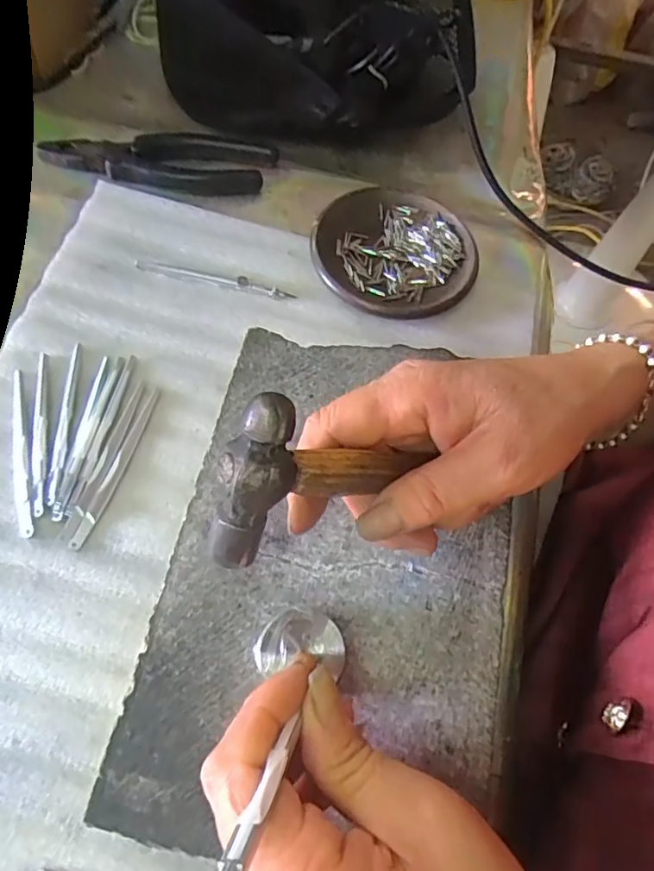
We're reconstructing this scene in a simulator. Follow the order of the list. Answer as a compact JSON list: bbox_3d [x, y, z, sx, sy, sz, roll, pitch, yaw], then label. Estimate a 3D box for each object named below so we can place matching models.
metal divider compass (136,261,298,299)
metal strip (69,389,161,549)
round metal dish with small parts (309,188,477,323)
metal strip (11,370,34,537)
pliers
[{"bbox_3d":[-0.077,-0.107,0.372,0.107,0.007,0.010,15,65,1],"label":"metal divider compass"},{"bbox_3d":[-0.119,0.016,0.314,0.009,0.004,0.101,18,65,3],"label":"metal strip"},{"bbox_3d":[0.046,-0.128,0.386,0.109,0.016,0.111,2,66,-5],"label":"round metal dish with small parts"},{"bbox_3d":[-0.175,0.007,0.311,0.009,0.004,0.102,-13,68,-11],"label":"metal strip"},{"bbox_3d":[-0.122,-0.200,0.405,0.164,0.018,0.052,-3,66,-7],"label":"pliers"}]

